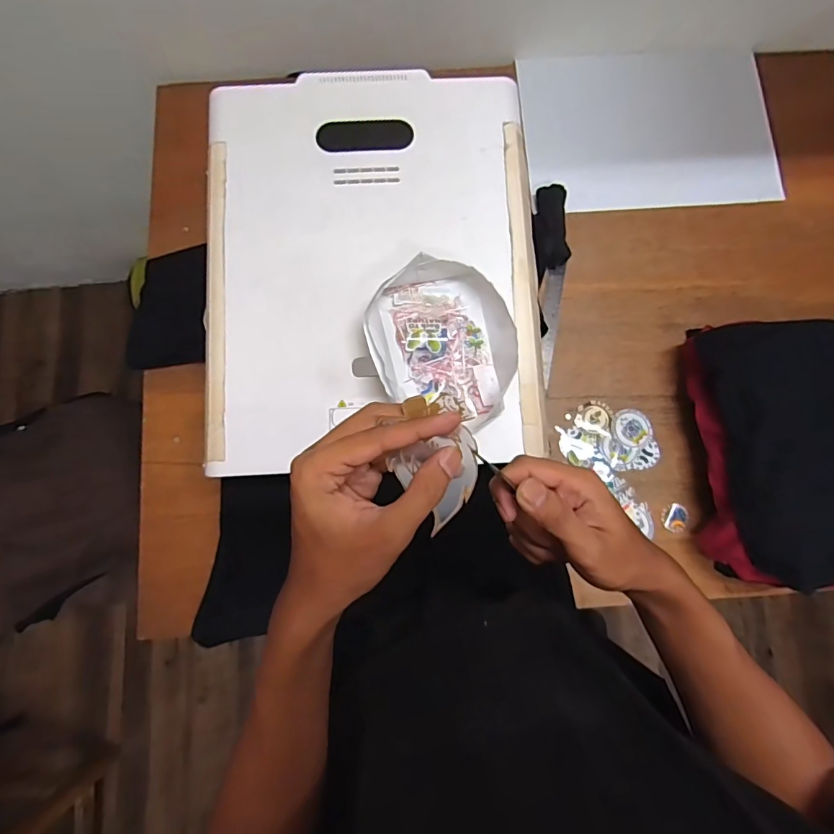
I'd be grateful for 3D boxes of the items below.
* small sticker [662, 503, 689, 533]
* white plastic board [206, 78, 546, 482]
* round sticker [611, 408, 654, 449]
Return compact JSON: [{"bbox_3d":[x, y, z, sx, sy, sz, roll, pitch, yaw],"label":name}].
[{"bbox_3d":[0.379,0.148,0.705,0.036,0.005,0.043,31,81,7],"label":"small sticker"},{"bbox_3d":[-0.054,-0.195,0.592,0.395,0.035,0.496,-3,81,-2],"label":"white plastic board"},{"bbox_3d":[0.324,0.016,0.724,0.058,0.004,0.058,0,79,1],"label":"round sticker"}]

